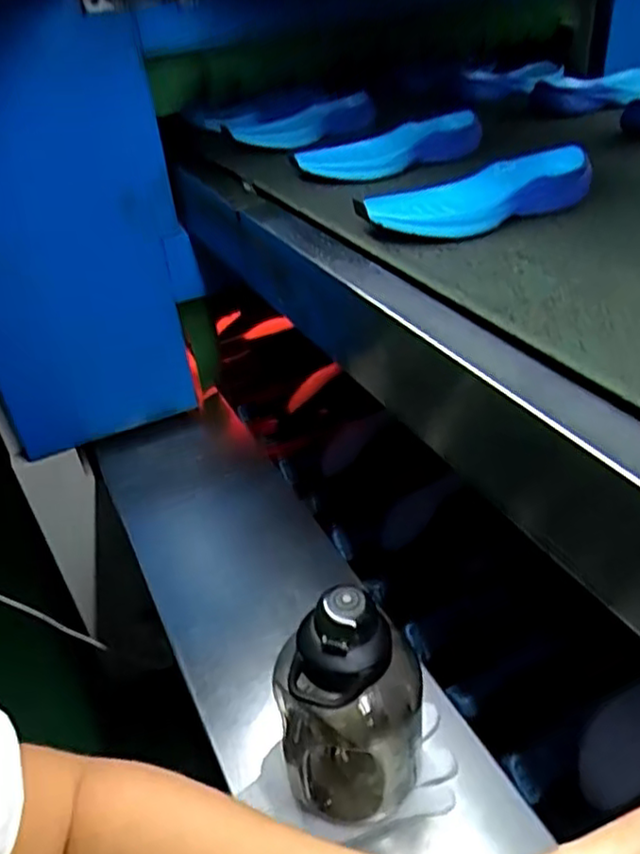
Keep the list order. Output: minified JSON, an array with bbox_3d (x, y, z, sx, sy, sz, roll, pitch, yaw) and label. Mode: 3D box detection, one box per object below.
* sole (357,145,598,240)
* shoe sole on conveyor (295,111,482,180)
[{"bbox_3d":[0.156,-0.239,0.685,0.241,0.056,0.093,-22,39,-19],"label":"sole"},{"bbox_3d":[0.092,-0.363,0.868,0.242,0.047,0.075,-22,39,-20],"label":"shoe sole on conveyor"}]

